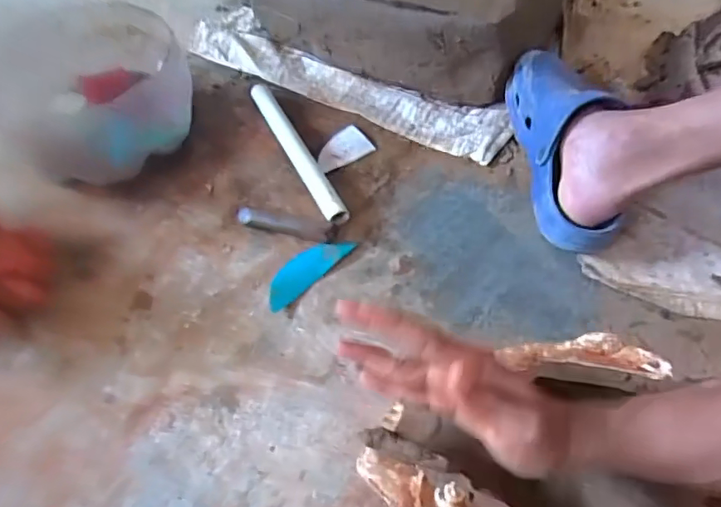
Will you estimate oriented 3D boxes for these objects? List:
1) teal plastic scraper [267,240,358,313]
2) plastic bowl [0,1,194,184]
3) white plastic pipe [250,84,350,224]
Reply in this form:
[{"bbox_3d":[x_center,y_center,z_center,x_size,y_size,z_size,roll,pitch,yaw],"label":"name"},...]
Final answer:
[{"bbox_3d":[-0.060,0.016,0.581,0.038,0.010,0.115,36,64,25],"label":"teal plastic scraper"},{"bbox_3d":[-0.334,-0.207,0.687,0.210,0.119,0.247,-25,57,-14],"label":"plastic bowl"},{"bbox_3d":[-0.083,-0.133,0.676,0.025,0.026,0.263,-24,57,-13],"label":"white plastic pipe"}]

